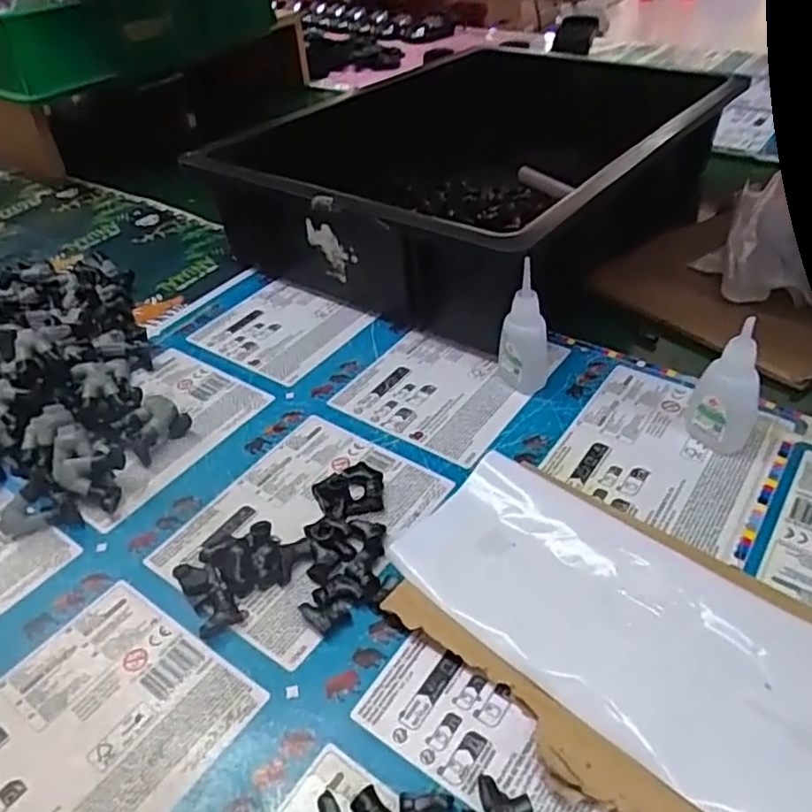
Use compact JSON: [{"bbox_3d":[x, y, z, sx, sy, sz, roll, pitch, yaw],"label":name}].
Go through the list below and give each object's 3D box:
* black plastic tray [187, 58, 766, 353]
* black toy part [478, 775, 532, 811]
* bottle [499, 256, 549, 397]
[{"bbox_3d":[0.067,-0.207,0.585,0.325,0.110,0.392,19,46,27],"label":"black plastic tray"},{"bbox_3d":[0.037,0.147,0.245,0.017,0.008,0.021,-11,40,-5],"label":"black toy part"},{"bbox_3d":[0.073,-0.048,0.410,0.020,0.086,0.026,-19,42,-14],"label":"bottle"}]

